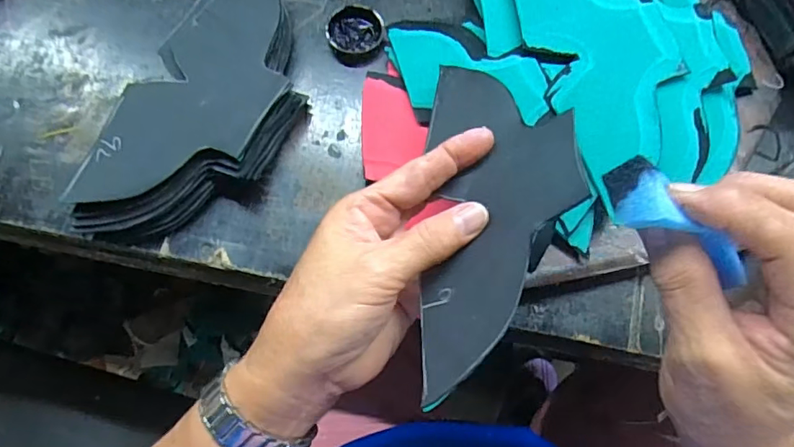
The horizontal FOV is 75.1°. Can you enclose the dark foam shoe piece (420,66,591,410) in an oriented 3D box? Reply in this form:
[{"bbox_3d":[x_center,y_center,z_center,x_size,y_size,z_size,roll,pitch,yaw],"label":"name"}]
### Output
[{"bbox_3d":[0.048,-0.018,0.247,0.078,0.010,0.192,-19,45,28],"label":"dark foam shoe piece"}]

